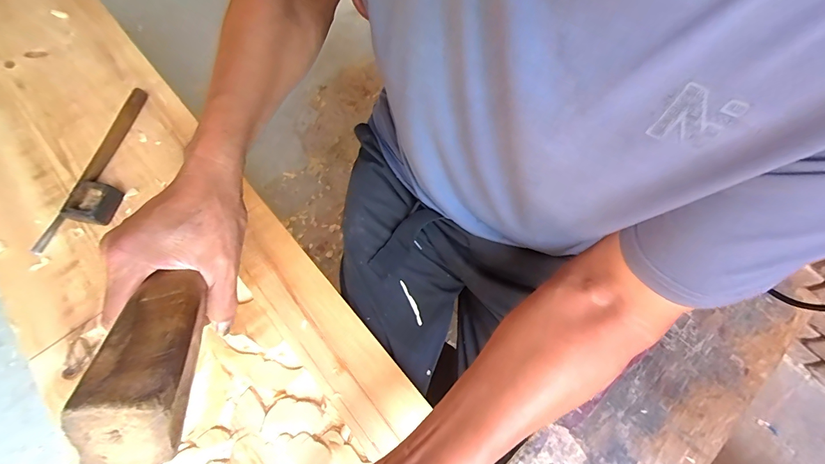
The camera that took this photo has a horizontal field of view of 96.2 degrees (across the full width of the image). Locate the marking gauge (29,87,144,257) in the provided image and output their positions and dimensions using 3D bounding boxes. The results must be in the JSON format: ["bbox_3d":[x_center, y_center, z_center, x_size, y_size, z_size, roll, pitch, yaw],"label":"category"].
[{"bbox_3d":[-0.396,-0.088,0.488,0.072,0.029,0.247,12,64,3],"label":"marking gauge"}]

